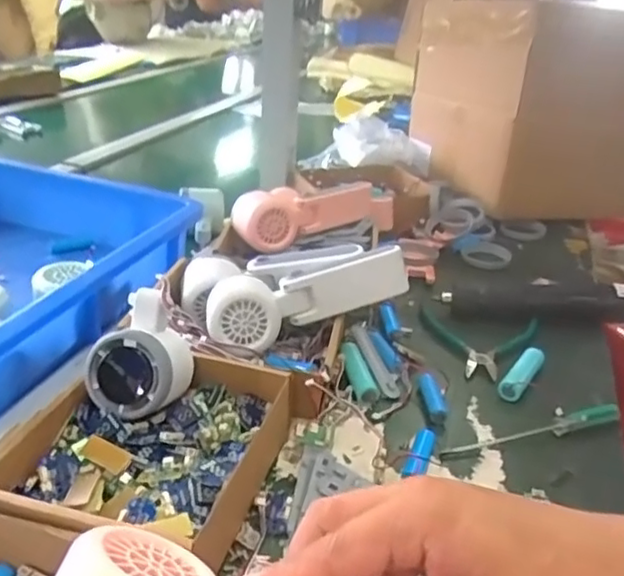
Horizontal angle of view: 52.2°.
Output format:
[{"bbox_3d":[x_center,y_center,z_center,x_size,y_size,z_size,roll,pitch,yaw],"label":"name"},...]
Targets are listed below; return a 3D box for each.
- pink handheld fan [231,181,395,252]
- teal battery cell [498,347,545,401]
[{"bbox_3d":[0.010,-0.089,0.711,0.207,0.059,0.062,-15,33,-33],"label":"pink handheld fan"},{"bbox_3d":[0.180,0.071,0.541,0.020,0.016,0.061,21,32,30],"label":"teal battery cell"}]

